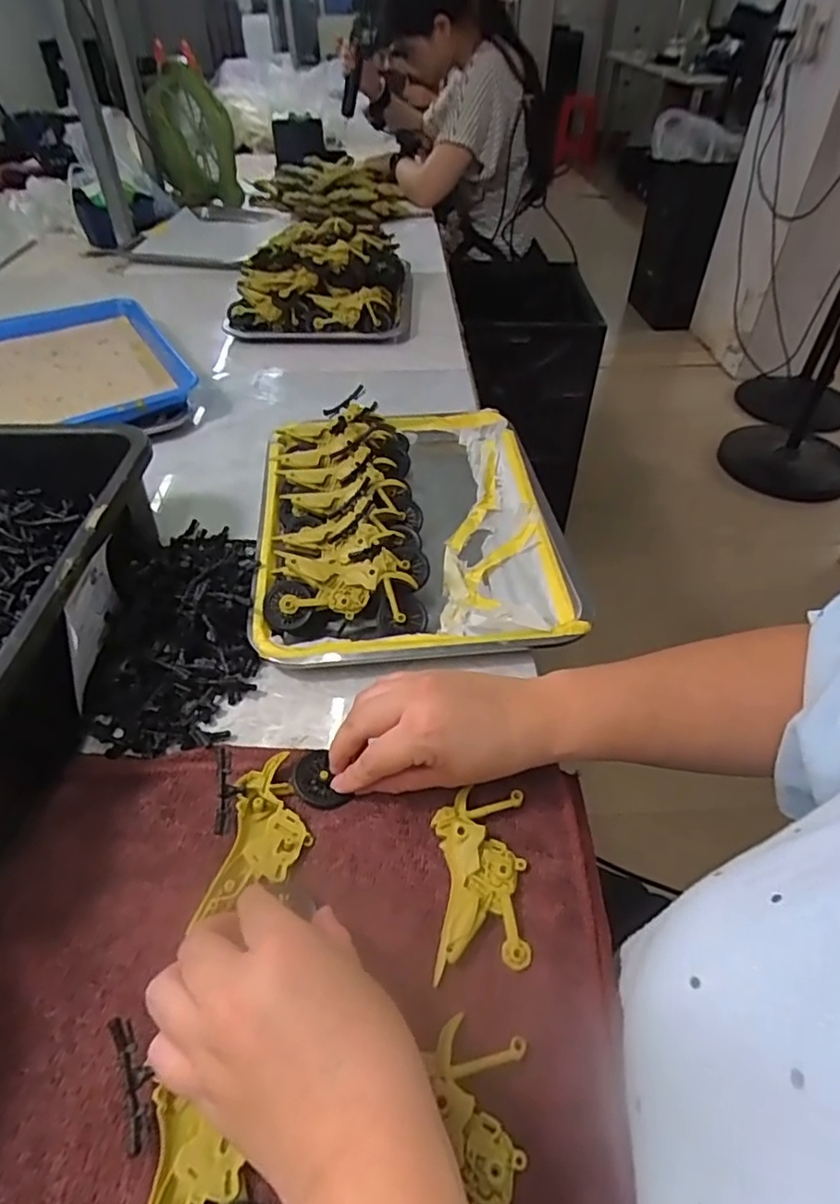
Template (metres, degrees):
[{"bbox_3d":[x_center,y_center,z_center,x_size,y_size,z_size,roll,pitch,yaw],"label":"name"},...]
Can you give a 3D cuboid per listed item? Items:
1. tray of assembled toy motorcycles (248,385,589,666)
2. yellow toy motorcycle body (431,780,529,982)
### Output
[{"bbox_3d":[-0.012,-0.089,0.557,0.254,0.053,0.341,-3,44,-5],"label":"tray of assembled toy motorcycles"},{"bbox_3d":[0.033,0.148,0.337,0.048,0.010,0.092,2,44,1],"label":"yellow toy motorcycle body"}]

